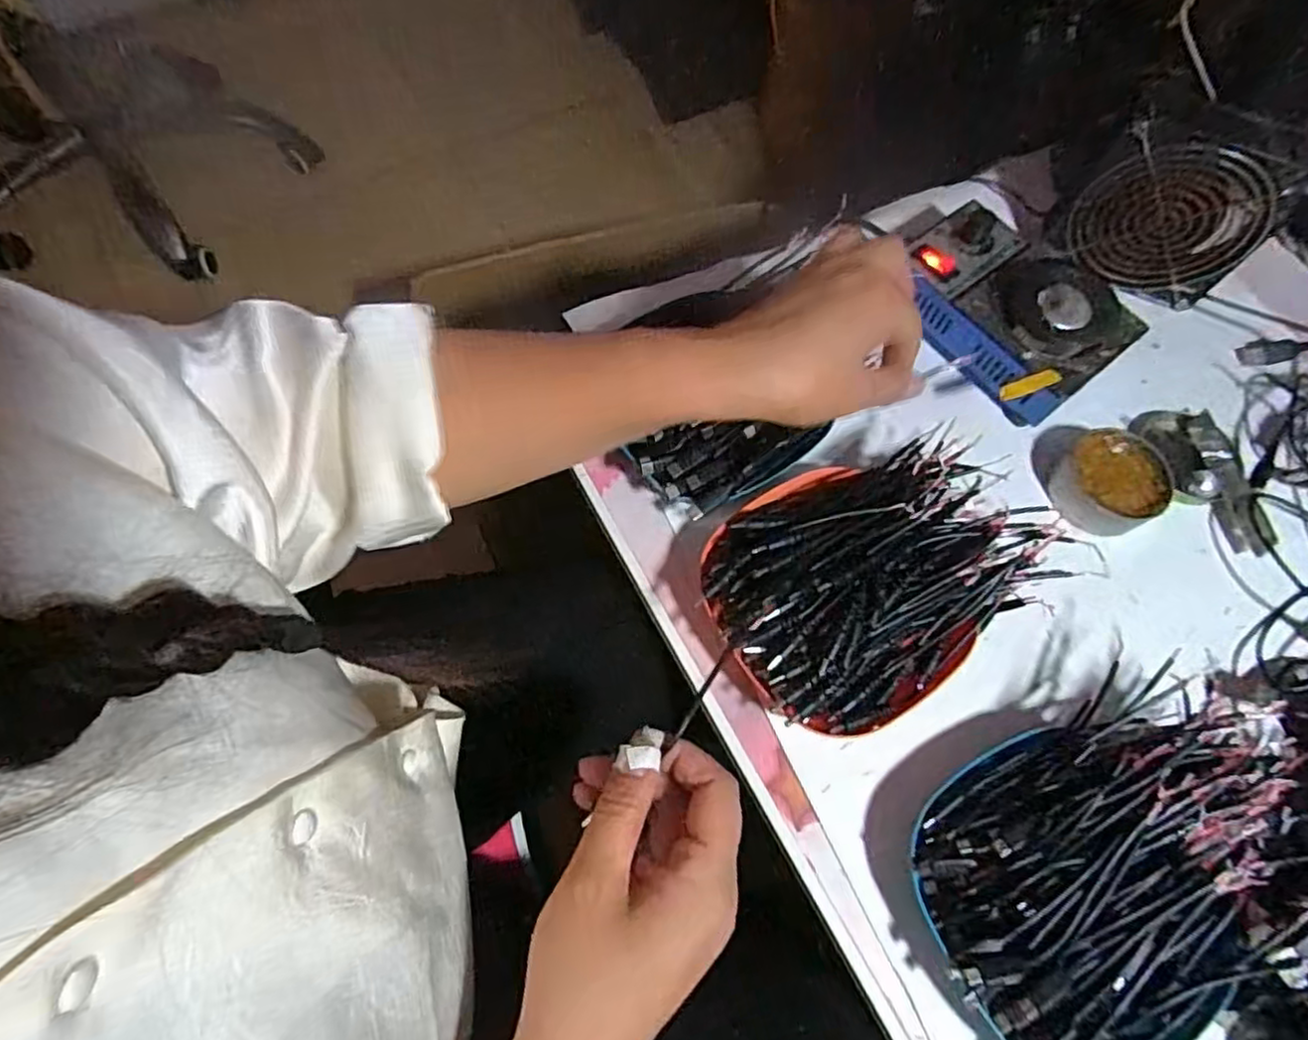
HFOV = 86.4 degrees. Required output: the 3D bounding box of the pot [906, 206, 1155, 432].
[{"bbox_3d":[0.232,-0.143,0.468,0.110,0.052,0.148,-36,73,-16],"label":"pot"}]

